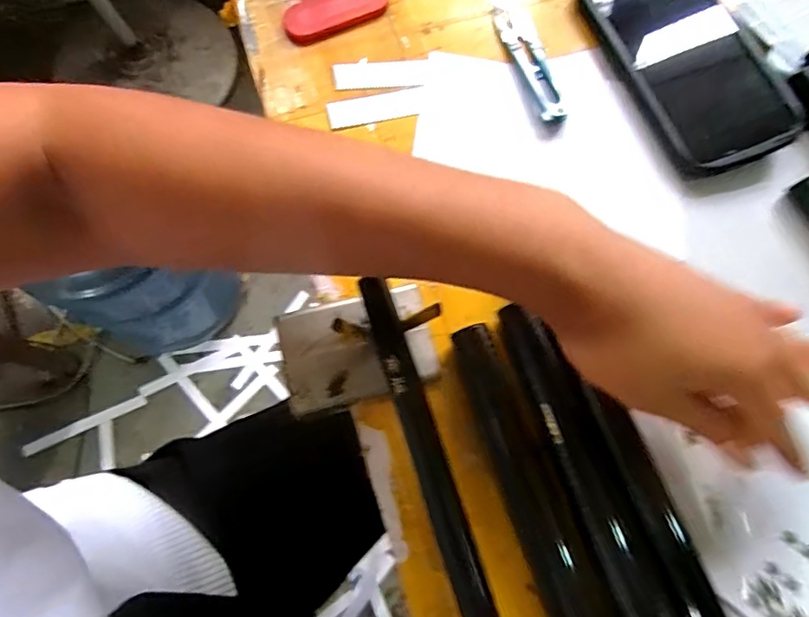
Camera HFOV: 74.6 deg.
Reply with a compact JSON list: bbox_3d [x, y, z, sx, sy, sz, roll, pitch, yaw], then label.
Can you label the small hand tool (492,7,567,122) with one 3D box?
[{"bbox_3d":[0.084,-0.166,0.354,0.026,0.016,0.098,-14,73,-6],"label":"small hand tool"}]

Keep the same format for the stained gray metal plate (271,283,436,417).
[{"bbox_3d":[-0.026,0.021,0.292,0.081,0.007,0.056,-15,73,-6],"label":"stained gray metal plate"}]

